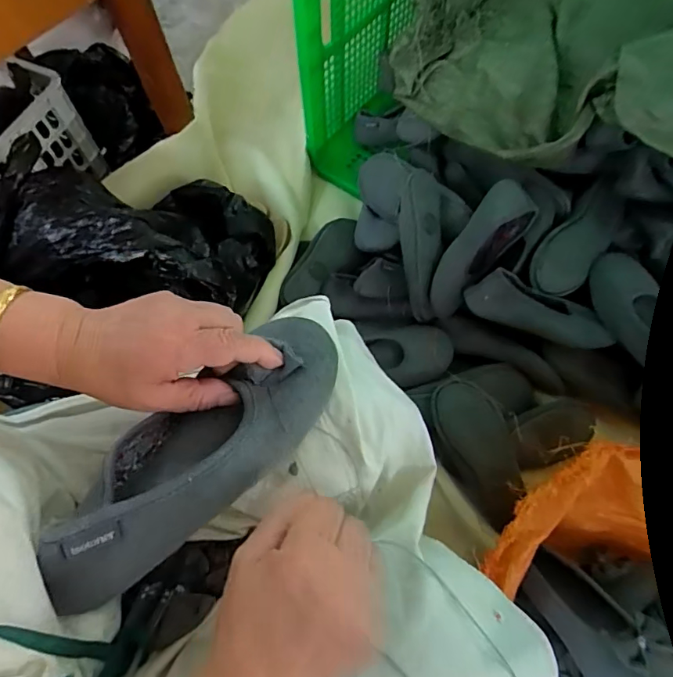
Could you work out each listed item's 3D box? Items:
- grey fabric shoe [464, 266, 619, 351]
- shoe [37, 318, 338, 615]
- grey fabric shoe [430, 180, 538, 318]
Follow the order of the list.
[{"bbox_3d":[0.318,-0.049,0.766,0.232,0.058,0.080,18,68,8],"label":"grey fabric shoe"},{"bbox_3d":[-0.092,0.072,0.340,0.091,0.069,0.233,41,66,16],"label":"shoe"},{"bbox_3d":[0.226,-0.139,0.797,0.080,0.071,0.232,39,99,16],"label":"grey fabric shoe"}]

